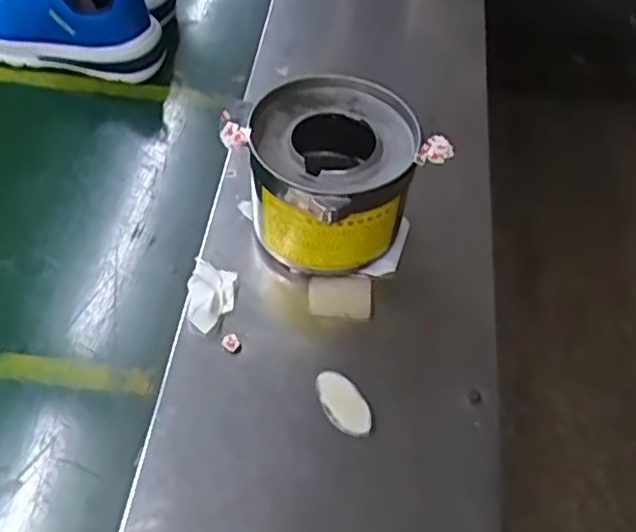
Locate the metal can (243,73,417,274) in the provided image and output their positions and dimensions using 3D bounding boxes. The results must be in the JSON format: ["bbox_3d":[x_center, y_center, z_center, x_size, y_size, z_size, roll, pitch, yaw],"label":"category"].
[{"bbox_3d":[0.009,-0.075,0.606,0.136,0.112,0.157,10,52,1],"label":"metal can"}]

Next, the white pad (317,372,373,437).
[{"bbox_3d":[0.020,0.110,0.545,0.032,0.010,0.058,-27,60,-25],"label":"white pad"}]

